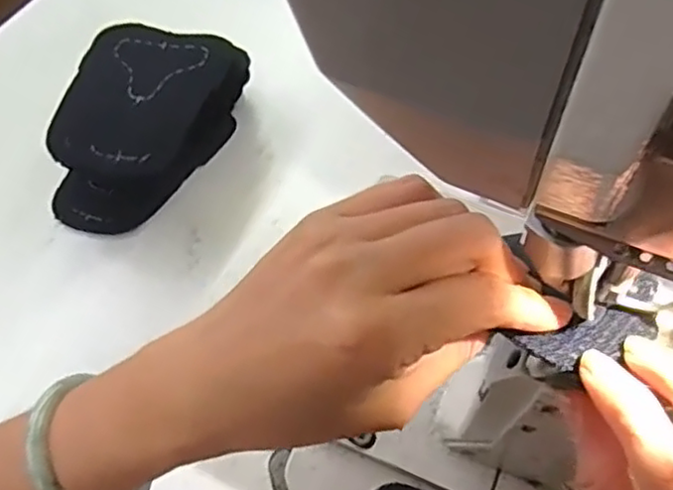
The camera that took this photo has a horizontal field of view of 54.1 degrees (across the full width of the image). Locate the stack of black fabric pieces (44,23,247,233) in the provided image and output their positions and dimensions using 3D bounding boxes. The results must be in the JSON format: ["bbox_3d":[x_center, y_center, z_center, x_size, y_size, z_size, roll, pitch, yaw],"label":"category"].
[{"bbox_3d":[-0.141,-0.091,0.487,0.109,0.066,0.158,16,57,12],"label":"stack of black fabric pieces"}]

